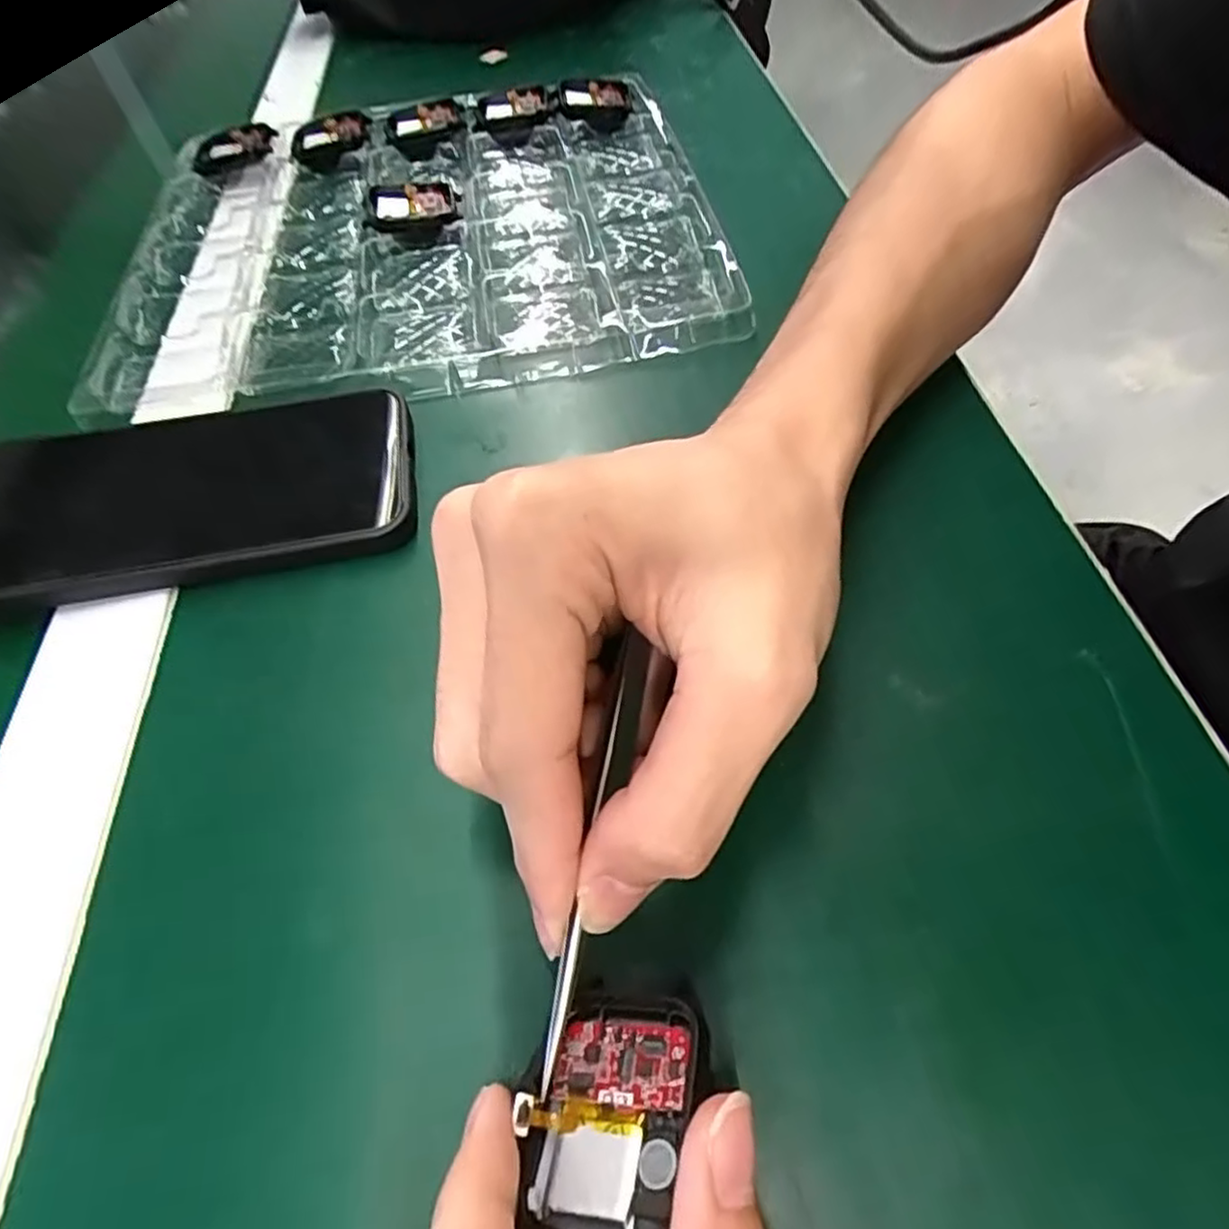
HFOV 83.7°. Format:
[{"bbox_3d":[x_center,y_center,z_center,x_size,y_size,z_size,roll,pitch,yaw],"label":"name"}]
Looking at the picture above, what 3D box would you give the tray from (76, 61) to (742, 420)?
[{"bbox_3d":[-0.101,-0.200,0.344,0.277,0.032,0.258,-12,56,-3],"label":"tray"}]

